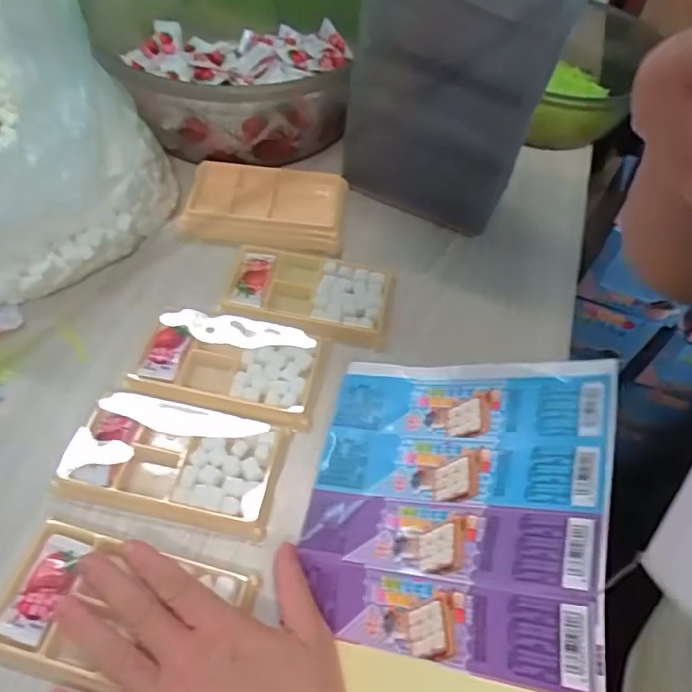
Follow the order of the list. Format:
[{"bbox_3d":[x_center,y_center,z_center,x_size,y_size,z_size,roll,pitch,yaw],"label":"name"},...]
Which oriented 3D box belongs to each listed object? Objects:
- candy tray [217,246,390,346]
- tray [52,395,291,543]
[{"bbox_3d":[-0.030,-0.041,0.466,0.126,0.020,0.075,11,55,4],"label":"candy tray"},{"bbox_3d":[-0.113,0.072,0.377,0.139,0.013,0.079,11,55,4],"label":"tray"}]

